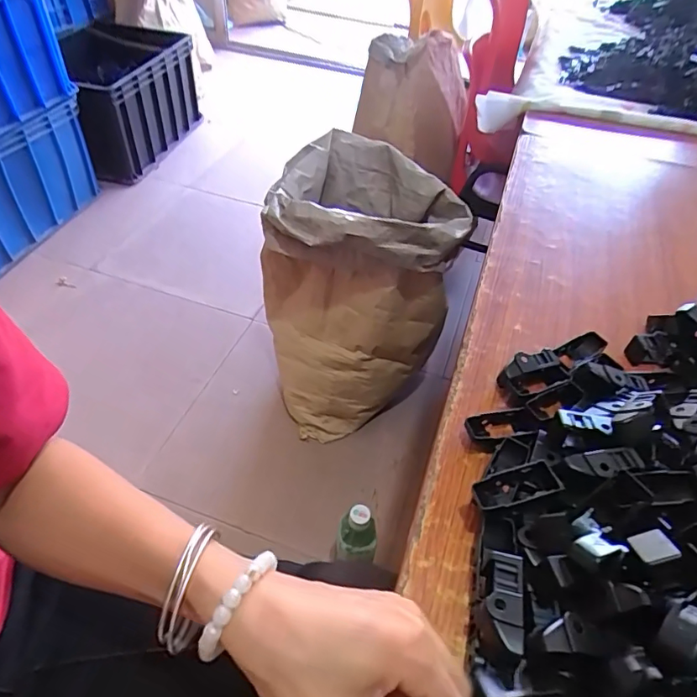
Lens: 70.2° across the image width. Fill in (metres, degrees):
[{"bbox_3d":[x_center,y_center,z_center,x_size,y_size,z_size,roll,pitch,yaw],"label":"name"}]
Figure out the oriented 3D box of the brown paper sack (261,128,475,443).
[{"bbox_3d":[0.006,-0.106,1.018,0.317,0.512,0.321,-14,49,-18],"label":"brown paper sack"}]

